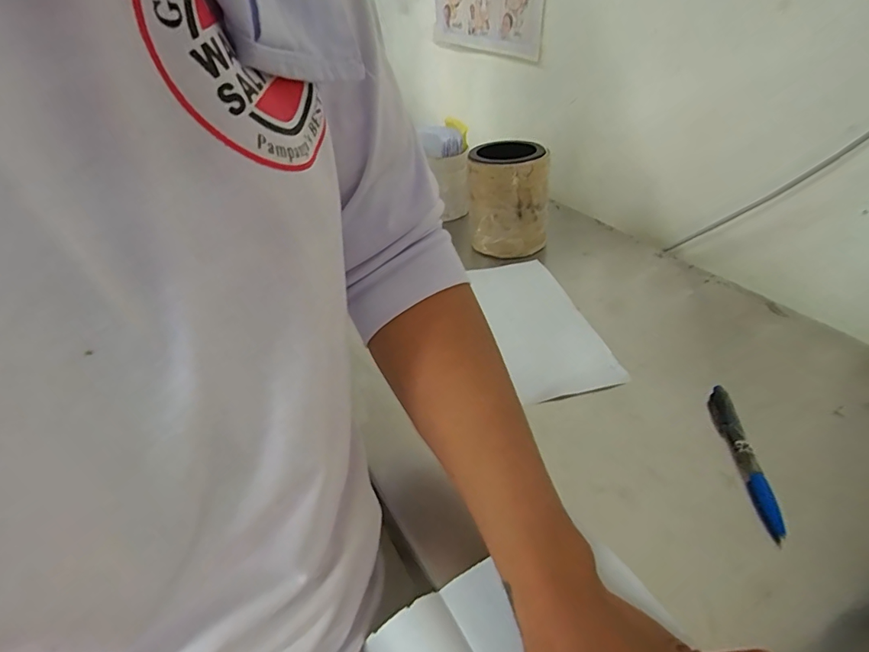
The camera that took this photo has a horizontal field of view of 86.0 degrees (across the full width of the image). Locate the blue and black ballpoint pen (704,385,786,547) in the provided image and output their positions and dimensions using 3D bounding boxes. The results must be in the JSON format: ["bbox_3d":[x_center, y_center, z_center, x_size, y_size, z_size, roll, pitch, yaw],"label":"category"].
[{"bbox_3d":[0.232,0.096,0.353,0.014,0.016,0.130,3,38,9],"label":"blue and black ballpoint pen"}]

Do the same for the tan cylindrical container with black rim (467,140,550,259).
[{"bbox_3d":[0.091,-0.157,0.597,0.099,0.132,0.099,0,38,5],"label":"tan cylindrical container with black rim"}]

